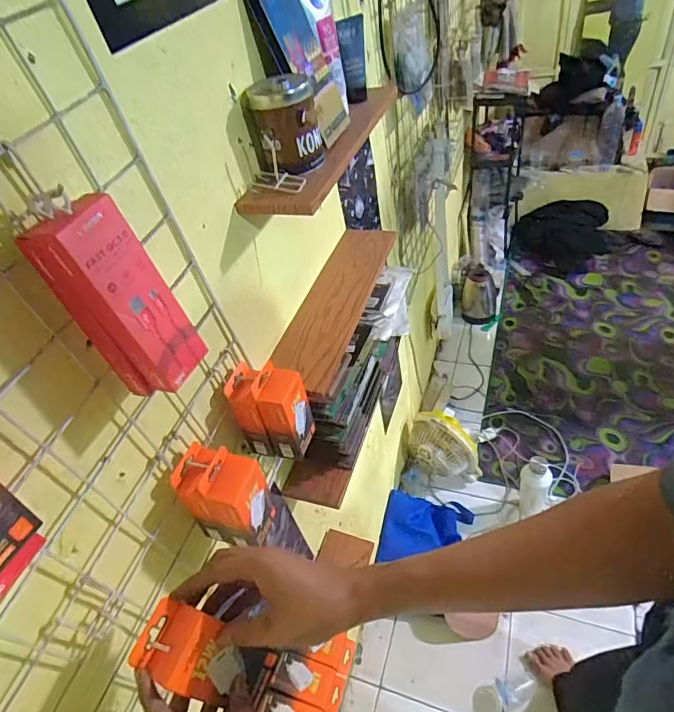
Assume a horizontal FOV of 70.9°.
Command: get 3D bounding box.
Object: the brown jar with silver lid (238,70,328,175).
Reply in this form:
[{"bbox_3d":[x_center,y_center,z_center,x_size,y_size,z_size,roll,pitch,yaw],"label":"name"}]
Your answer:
[{"bbox_3d":[-0.064,-0.284,0.579,0.086,0.095,0.083,-7,44,7],"label":"brown jar with silver lid"}]

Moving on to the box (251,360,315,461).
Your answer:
[{"bbox_3d":[-0.064,0.070,0.597,0.048,0.111,0.069,3,46,17],"label":"box"}]

